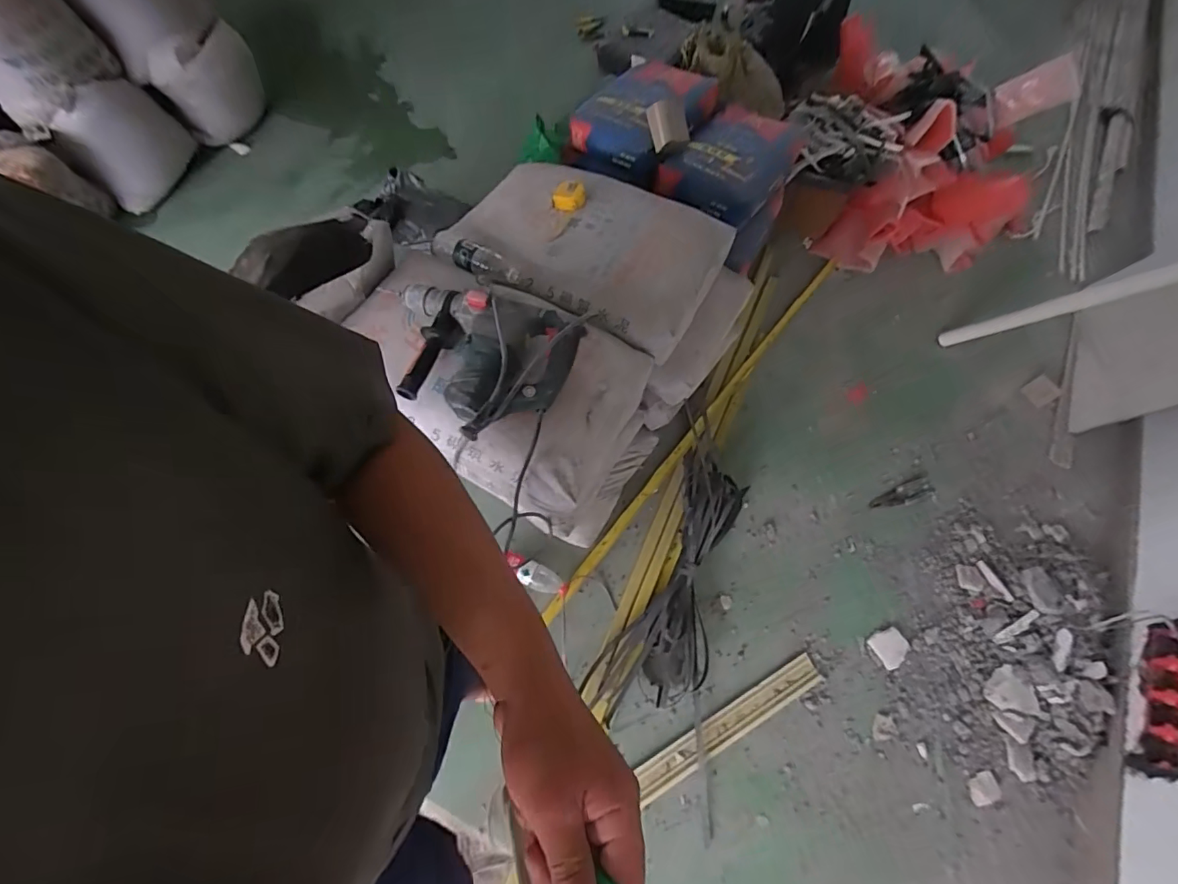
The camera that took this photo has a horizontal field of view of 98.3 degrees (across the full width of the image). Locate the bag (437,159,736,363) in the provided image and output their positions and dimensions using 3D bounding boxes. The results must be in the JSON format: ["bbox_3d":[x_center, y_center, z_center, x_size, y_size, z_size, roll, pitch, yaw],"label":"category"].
[{"bbox_3d":[0.007,-0.465,1.133,0.601,0.144,0.347,30,72,12],"label":"bag"}]

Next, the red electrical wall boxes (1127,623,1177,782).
[{"bbox_3d":[1.380,0.620,1.219,0.054,0.130,0.358,24,70,10],"label":"red electrical wall boxes"}]

